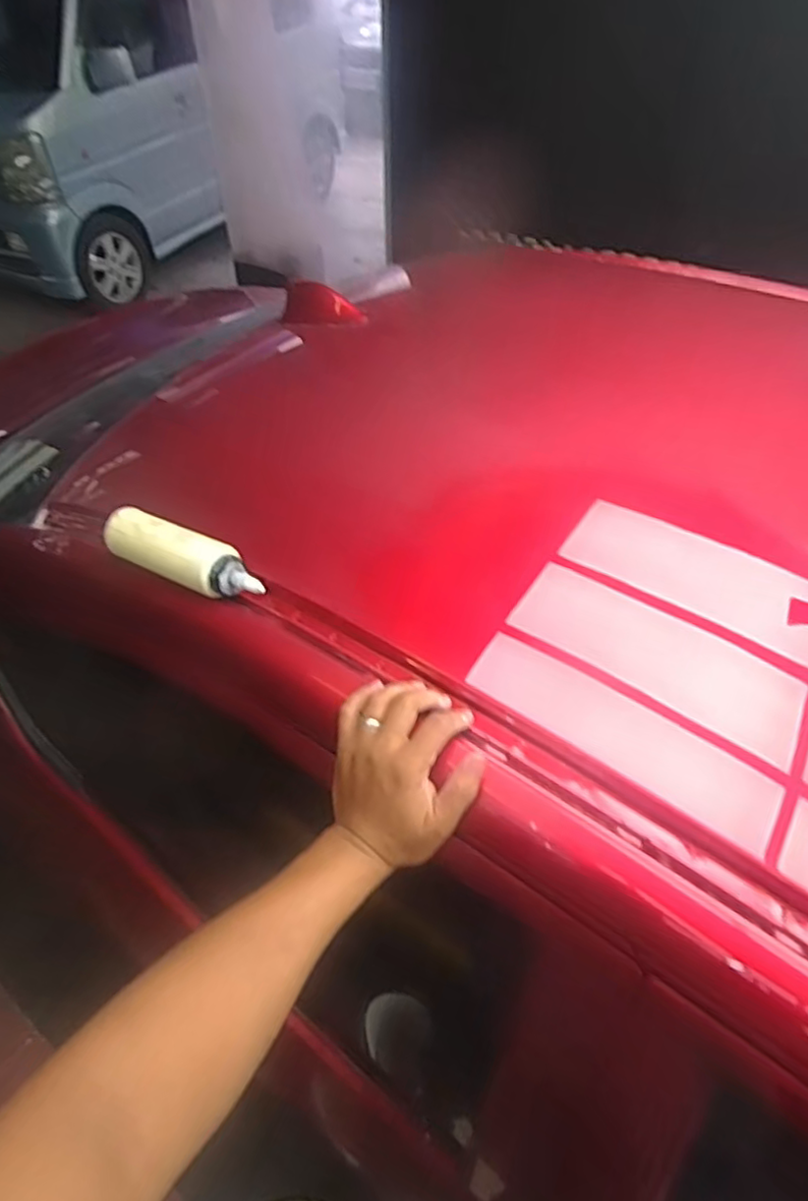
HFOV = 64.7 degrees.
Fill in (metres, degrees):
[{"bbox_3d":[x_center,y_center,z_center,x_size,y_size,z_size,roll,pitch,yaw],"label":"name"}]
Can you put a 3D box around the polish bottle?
[{"bbox_3d":[-0.224,-0.047,0.647,0.195,0.047,0.055,27,54,21],"label":"polish bottle"}]

